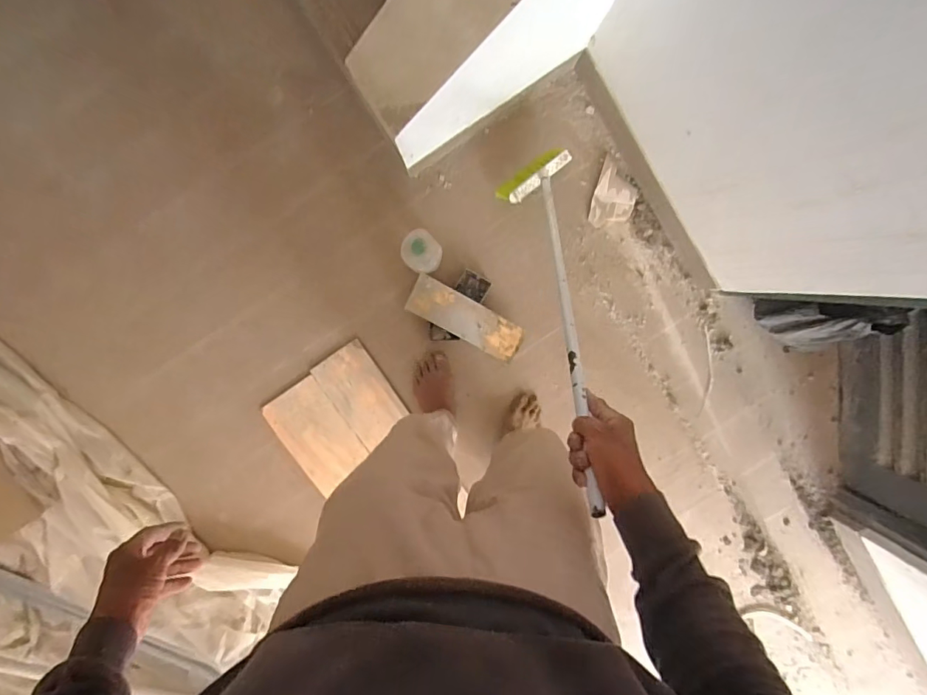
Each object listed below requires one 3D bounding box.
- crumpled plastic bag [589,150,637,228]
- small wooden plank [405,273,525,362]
[{"bbox_3d":[0.354,-0.352,1.107,0.093,0.021,0.152,16,97,-5],"label":"crumpled plastic bag"},{"bbox_3d":[0.006,-0.066,1.105,0.274,0.020,0.091,28,96,-6],"label":"small wooden plank"}]

